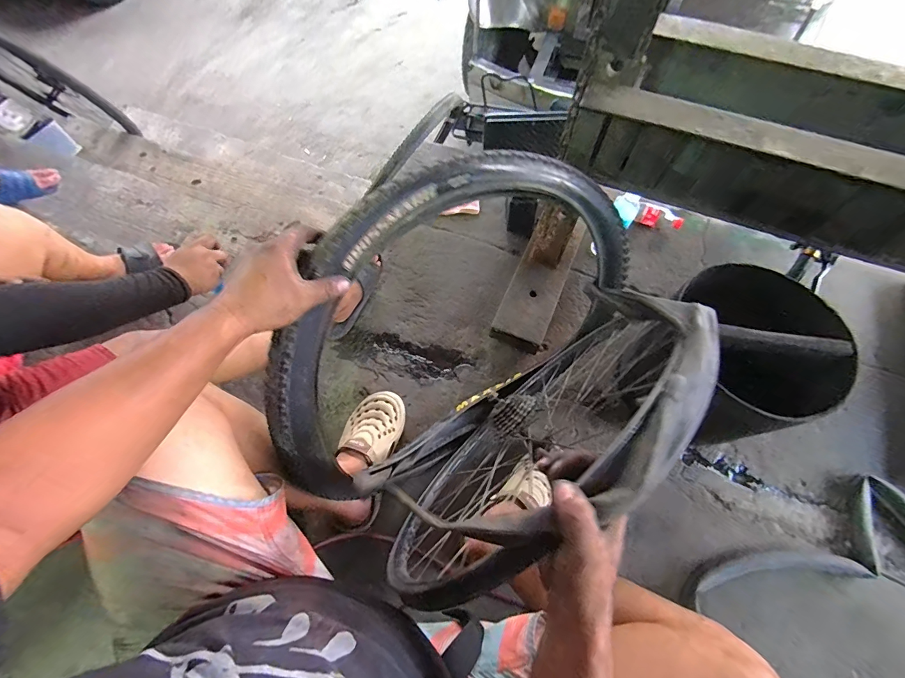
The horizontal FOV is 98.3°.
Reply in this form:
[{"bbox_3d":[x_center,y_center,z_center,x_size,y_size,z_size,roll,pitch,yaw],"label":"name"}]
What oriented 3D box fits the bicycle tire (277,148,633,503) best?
[{"bbox_3d":[0.010,-0.003,0.633,0.608,0.555,0.104,-39,51,-4],"label":"bicycle tire"}]

